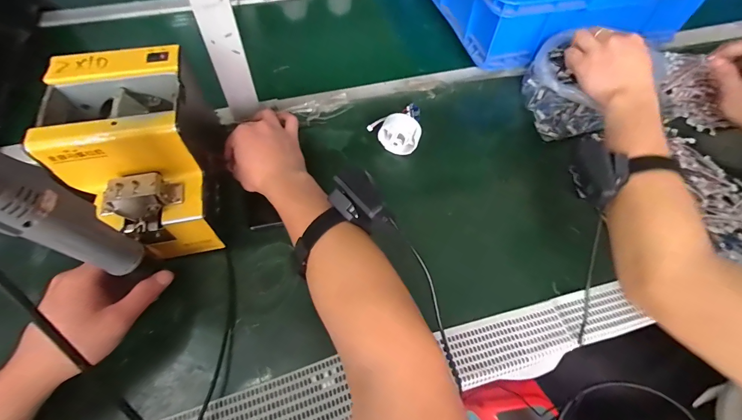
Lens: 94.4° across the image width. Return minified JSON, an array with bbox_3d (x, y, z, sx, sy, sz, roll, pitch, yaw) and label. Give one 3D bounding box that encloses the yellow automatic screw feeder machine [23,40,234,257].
[{"bbox_3d":[-0.246,-0.053,0.379,0.135,0.151,0.178,-11,60,-10],"label":"yellow automatic screw feeder machine"}]

